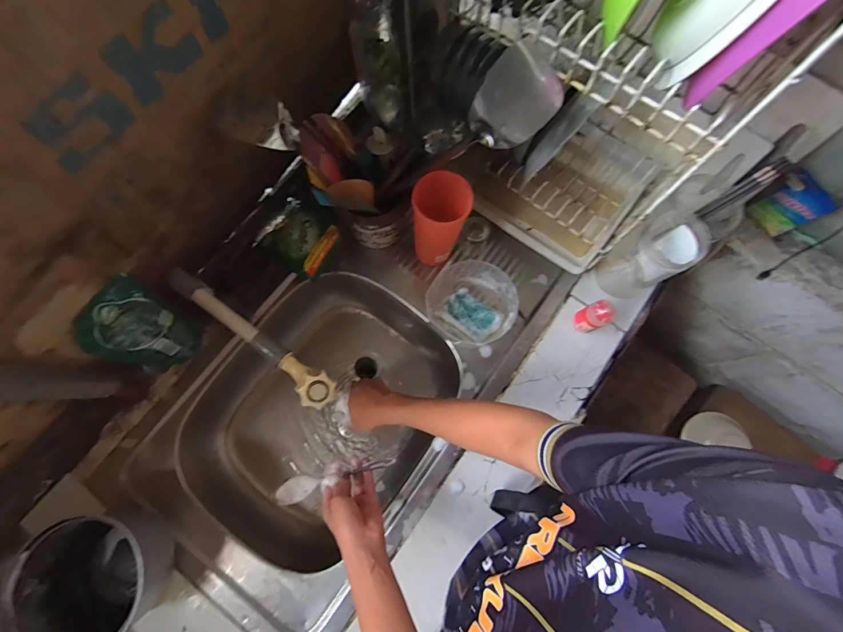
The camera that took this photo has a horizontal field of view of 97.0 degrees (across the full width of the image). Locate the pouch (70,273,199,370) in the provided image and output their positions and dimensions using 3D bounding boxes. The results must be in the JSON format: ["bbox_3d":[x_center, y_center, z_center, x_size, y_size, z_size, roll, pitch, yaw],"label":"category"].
[{"bbox_3d":[-0.430,0.022,0.574,0.032,0.186,0.108,33,72,28],"label":"pouch"}]

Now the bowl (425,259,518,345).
[{"bbox_3d":[0.086,-0.027,0.650,0.153,0.060,0.142,39,78,8],"label":"bowl"}]

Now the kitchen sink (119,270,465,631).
[{"bbox_3d":[-0.187,0.206,0.693,0.425,0.137,0.533,37,77,7],"label":"kitchen sink"}]

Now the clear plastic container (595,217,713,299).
[{"bbox_3d":[0.374,-0.091,0.620,0.092,0.168,0.082,-28,78,-8],"label":"clear plastic container"}]

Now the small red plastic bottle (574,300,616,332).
[{"bbox_3d":[0.290,0.003,0.636,0.031,0.088,0.040,-24,78,-8],"label":"small red plastic bottle"}]

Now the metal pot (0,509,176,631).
[{"bbox_3d":[-0.449,0.366,0.515,0.171,0.105,0.158,0,76,-2],"label":"metal pot"}]

